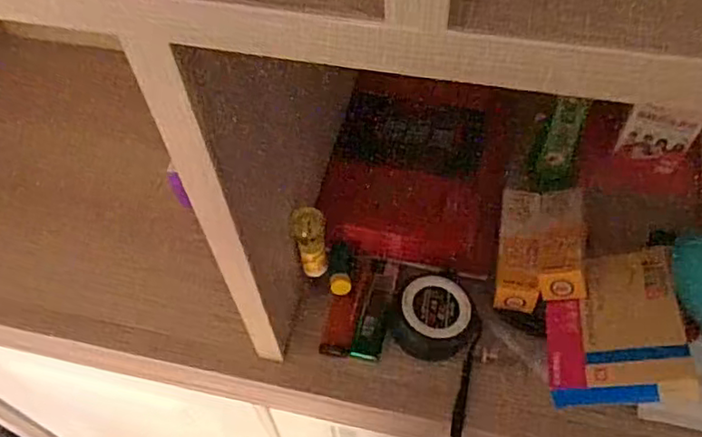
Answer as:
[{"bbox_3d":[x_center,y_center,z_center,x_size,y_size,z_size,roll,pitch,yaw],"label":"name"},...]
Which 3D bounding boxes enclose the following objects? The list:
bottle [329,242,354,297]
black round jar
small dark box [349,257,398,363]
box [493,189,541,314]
[{"bbox_3d":[-0.008,0.037,0.491,0.018,0.014,0.049,0,56,2],"label":"bottle"},{"bbox_3d":[0.063,0.067,0.463,0.056,0.034,0.065,19,59,15],"label":"black round jar"},{"bbox_3d":[0.020,0.067,0.479,0.022,0.009,0.083,10,57,9],"label":"small dark box"},{"bbox_3d":[0.130,0.020,0.484,0.030,0.014,0.105,8,57,8],"label":"box"}]

